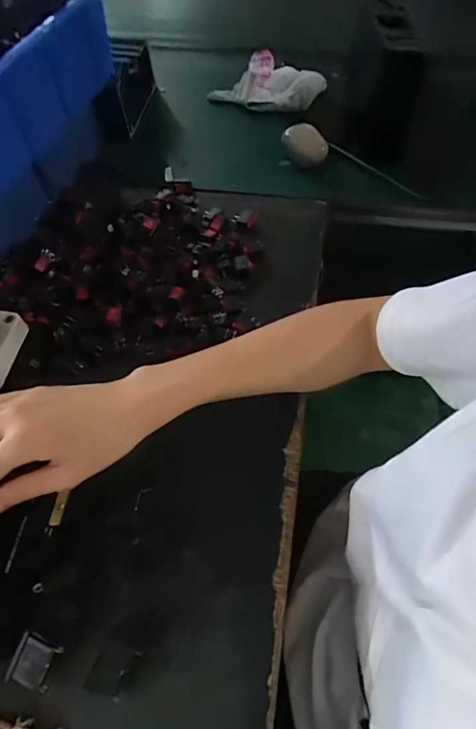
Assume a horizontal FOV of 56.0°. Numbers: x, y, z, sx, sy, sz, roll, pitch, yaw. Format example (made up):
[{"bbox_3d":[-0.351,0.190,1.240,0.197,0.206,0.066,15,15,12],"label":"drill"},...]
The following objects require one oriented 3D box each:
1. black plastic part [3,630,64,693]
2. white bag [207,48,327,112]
[{"bbox_3d":[-0.136,0.197,0.297,0.028,0.013,0.030,19,64,13],"label":"black plastic part"},{"bbox_3d":[0.042,-0.373,0.585,0.121,0.029,0.089,26,66,16],"label":"white bag"}]

